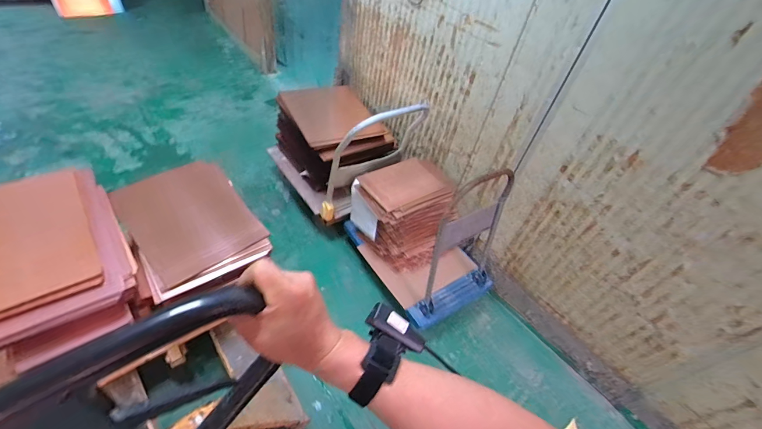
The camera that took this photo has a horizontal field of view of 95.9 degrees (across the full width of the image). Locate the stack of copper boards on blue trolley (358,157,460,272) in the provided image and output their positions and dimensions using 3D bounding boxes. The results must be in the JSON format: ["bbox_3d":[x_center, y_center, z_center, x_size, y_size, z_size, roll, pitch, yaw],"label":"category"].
[{"bbox_3d":[0.133,0.010,1.691,0.417,0.427,0.326,-15,48,-20],"label":"stack of copper boards on blue trolley"}]

